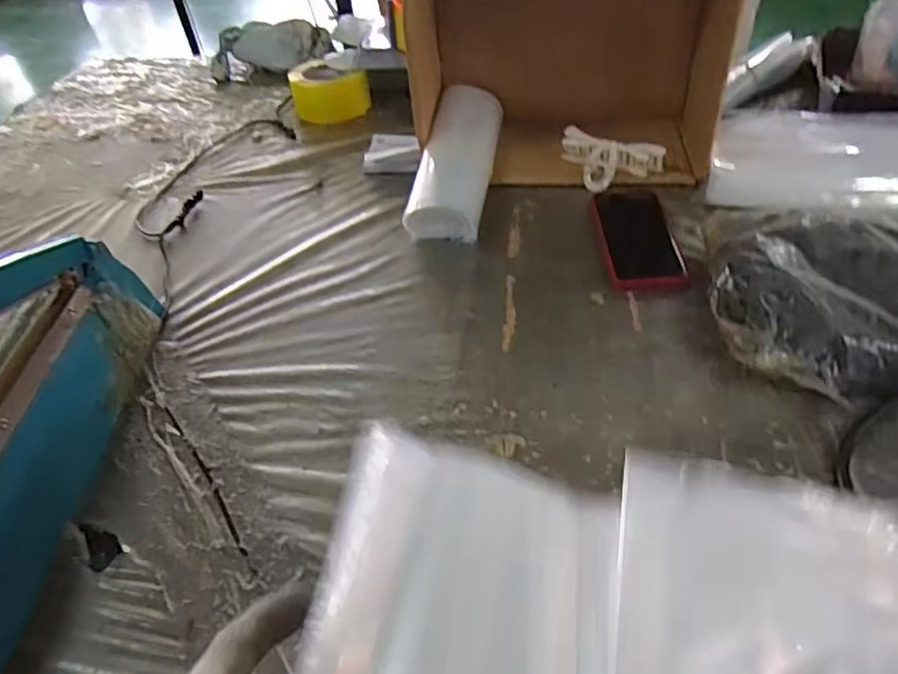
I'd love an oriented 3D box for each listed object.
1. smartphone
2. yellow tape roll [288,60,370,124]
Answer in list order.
[{"bbox_3d":[0.205,-0.110,0.687,0.077,0.007,0.181,-1,42,3],"label":"smartphone"},{"bbox_3d":[-0.188,-0.400,1.007,0.121,0.060,0.123,-5,42,-1],"label":"yellow tape roll"}]

